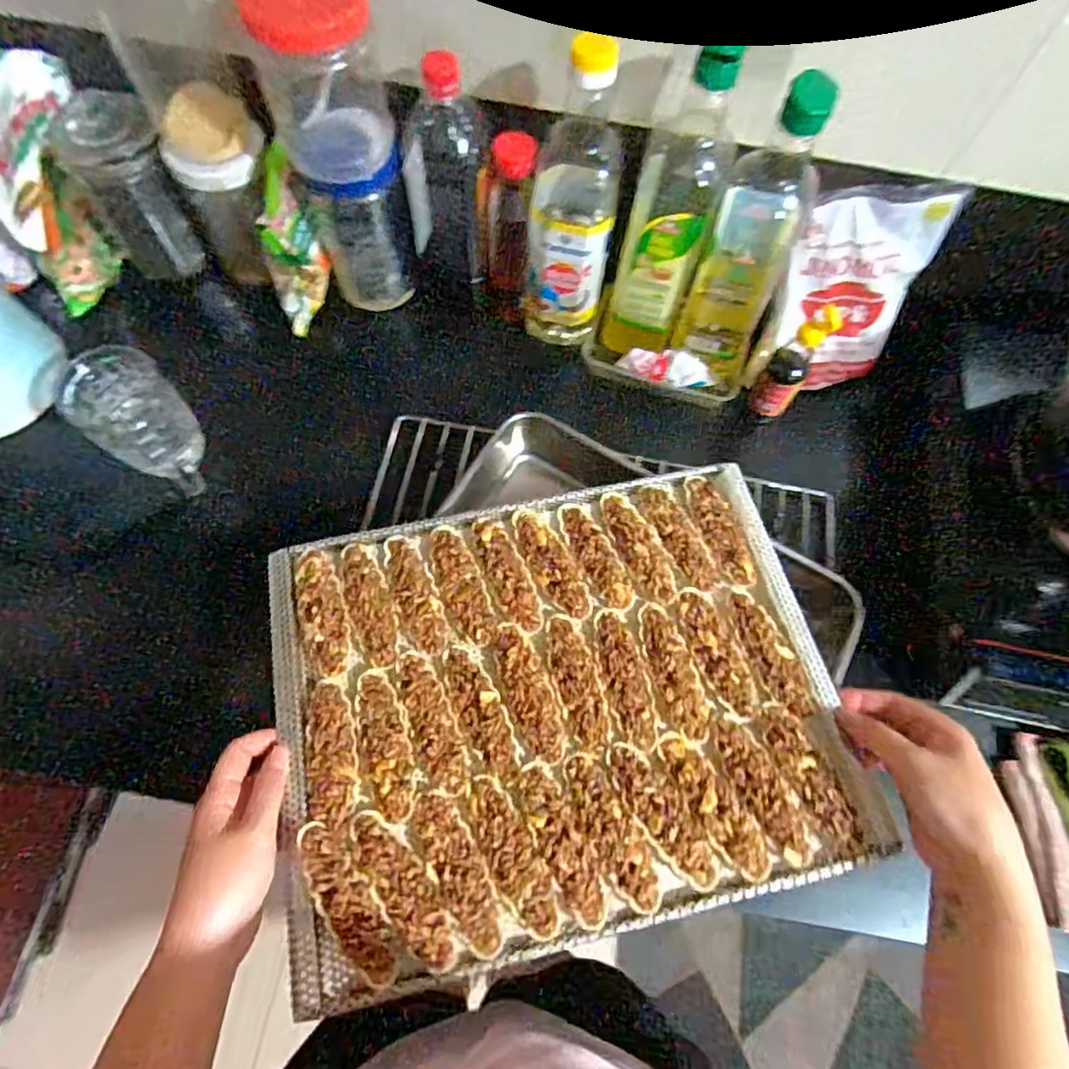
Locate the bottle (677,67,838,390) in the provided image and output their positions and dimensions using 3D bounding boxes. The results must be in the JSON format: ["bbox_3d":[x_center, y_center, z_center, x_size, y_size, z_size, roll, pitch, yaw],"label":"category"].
[{"bbox_3d":[0.197,-0.251,0.549,0.090,0.276,0.088,27,66,4],"label":"bottle"}]

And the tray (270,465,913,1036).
[{"bbox_3d":[0.018,0.110,0.446,0.385,0.023,0.306,-11,67,-6],"label":"tray"}]

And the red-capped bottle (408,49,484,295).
[{"bbox_3d":[-0.084,-0.332,0.583,0.073,0.215,0.074,-9,67,-5],"label":"red-capped bottle"}]

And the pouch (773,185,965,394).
[{"bbox_3d":[0.307,-0.236,0.605,0.122,0.188,0.030,10,43,0],"label":"pouch"}]

